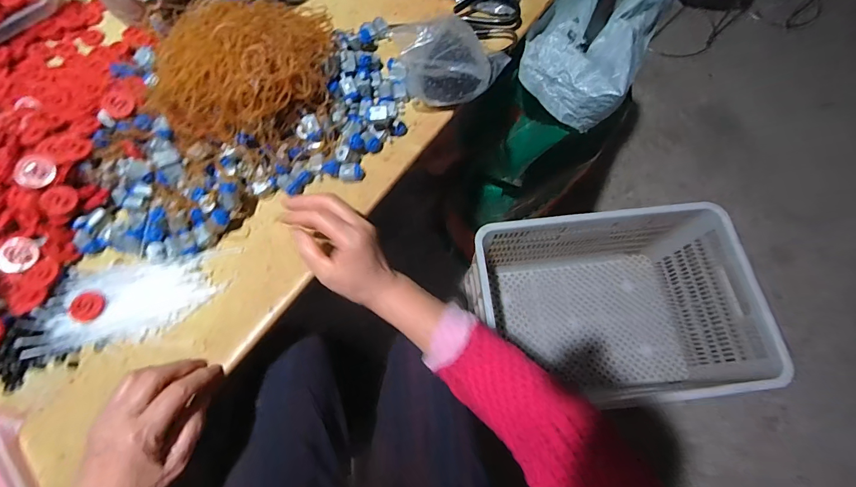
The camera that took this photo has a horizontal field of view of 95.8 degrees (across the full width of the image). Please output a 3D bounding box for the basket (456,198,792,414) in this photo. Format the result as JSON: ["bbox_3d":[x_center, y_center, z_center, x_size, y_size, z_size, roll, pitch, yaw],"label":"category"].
[{"bbox_3d":[0.450,0.180,1.010,0.646,0.312,0.424,-5,69,-2],"label":"basket"}]

